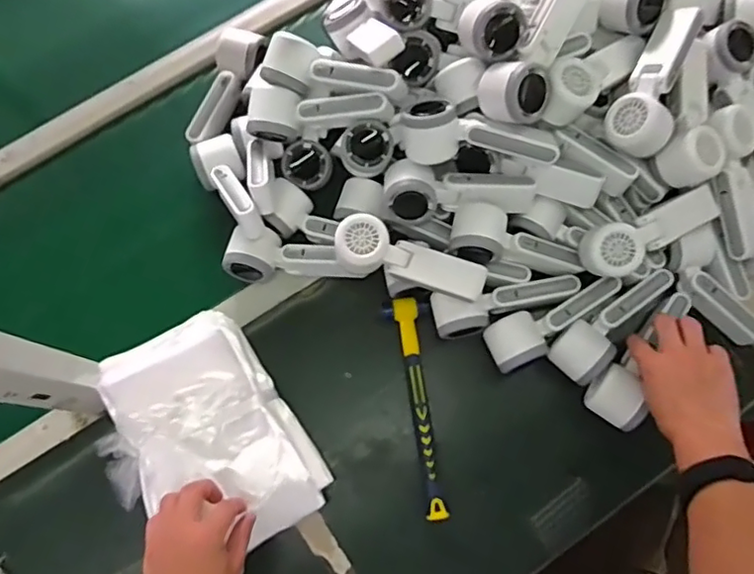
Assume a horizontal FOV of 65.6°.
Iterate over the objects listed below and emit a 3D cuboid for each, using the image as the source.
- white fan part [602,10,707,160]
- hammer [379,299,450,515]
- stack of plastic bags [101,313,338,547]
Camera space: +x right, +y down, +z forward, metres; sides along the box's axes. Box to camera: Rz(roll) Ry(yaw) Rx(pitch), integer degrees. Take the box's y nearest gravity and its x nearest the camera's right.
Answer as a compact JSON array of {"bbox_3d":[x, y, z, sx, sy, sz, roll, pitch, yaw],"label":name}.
[{"bbox_3d":[0.305,-0.219,0.632,0.066,0.053,0.160,27,77,8],"label":"white fan part"},{"bbox_3d":[0.045,0.133,0.661,0.048,0.021,0.242,-7,75,-1],"label":"hammer"},{"bbox_3d":[-0.171,0.156,0.611,0.151,0.067,0.236,-33,77,-8],"label":"stack of plastic bags"}]

